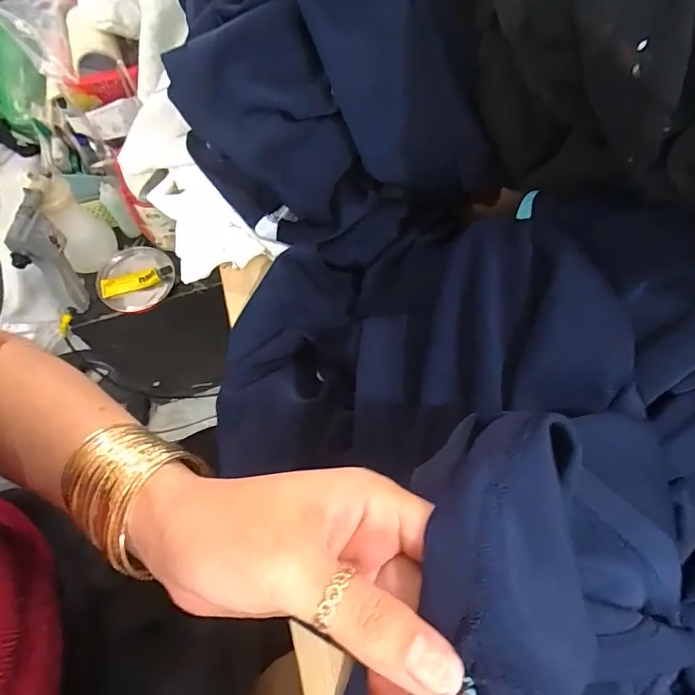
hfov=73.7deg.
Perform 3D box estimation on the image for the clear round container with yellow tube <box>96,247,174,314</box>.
[{"bbox_3d":[-0.421,-0.134,0.908,0.148,0.033,0.139,-1,65,2],"label":"clear round container with yellow tube"}]

